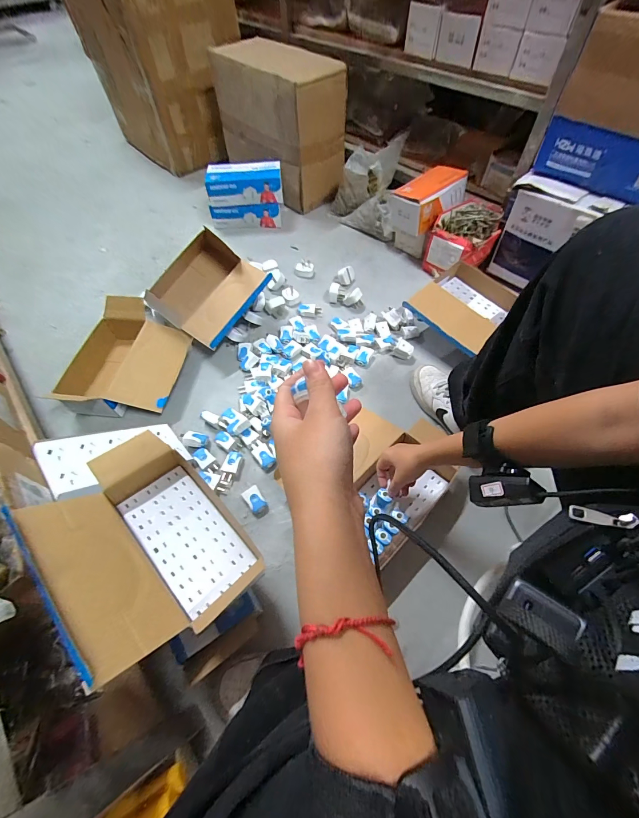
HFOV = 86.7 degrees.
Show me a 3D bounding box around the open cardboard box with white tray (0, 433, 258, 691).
[{"bbox_3d":[-0.228,0.157,0.440,0.169,0.154,0.262,-40,64,-21],"label":"open cardboard box with white tray"}]

